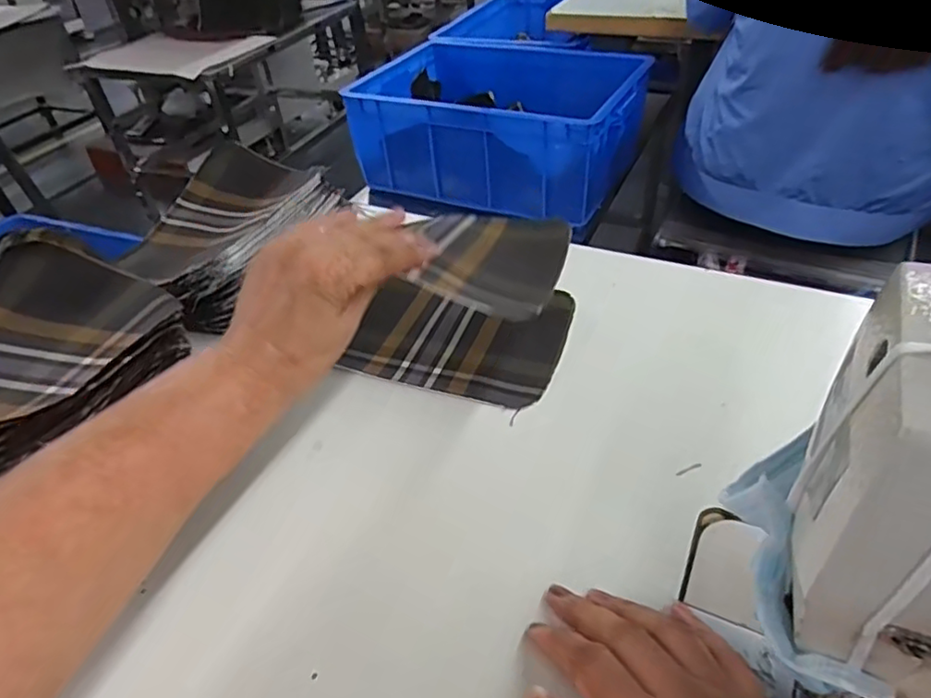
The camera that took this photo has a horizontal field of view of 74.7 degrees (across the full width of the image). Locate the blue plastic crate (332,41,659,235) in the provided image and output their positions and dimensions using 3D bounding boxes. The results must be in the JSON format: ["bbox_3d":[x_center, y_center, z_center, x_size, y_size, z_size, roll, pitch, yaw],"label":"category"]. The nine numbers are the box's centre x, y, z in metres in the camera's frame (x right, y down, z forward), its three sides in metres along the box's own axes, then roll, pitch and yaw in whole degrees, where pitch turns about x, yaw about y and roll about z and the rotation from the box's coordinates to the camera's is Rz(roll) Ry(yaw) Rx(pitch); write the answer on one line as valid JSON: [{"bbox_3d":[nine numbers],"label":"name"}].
[{"bbox_3d":[0.081,-0.474,1.268,0.529,0.193,0.432,17,46,24],"label":"blue plastic crate"}]

